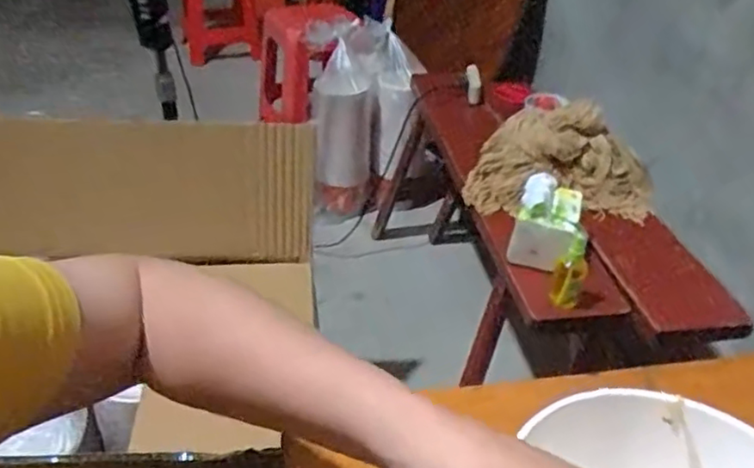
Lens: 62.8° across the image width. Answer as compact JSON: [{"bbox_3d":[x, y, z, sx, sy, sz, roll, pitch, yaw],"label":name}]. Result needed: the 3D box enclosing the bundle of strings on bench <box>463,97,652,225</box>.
[{"bbox_3d":[0.349,-0.130,1.150,0.343,0.166,0.145,10,35,10],"label":"bundle of strings on bench"}]

